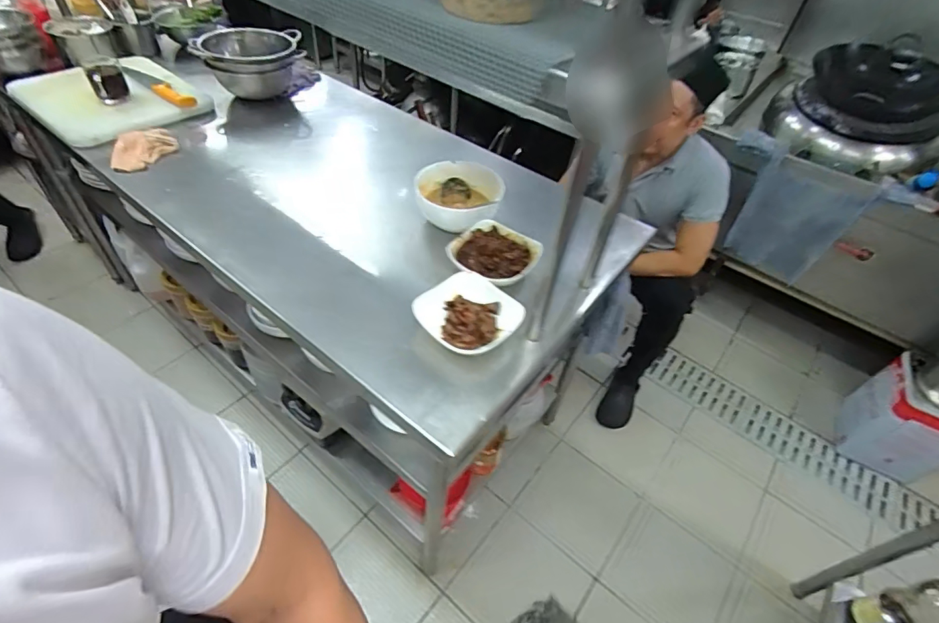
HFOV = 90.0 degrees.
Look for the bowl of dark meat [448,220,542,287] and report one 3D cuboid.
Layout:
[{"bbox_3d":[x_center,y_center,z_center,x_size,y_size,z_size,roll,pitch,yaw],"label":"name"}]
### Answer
[{"bbox_3d":[0.043,-0.113,0.877,0.153,0.045,0.151,3,47,-3],"label":"bowl of dark meat"}]

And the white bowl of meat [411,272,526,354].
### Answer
[{"bbox_3d":[0.002,0.007,0.787,0.151,0.064,0.143,38,54,25],"label":"white bowl of meat"}]

